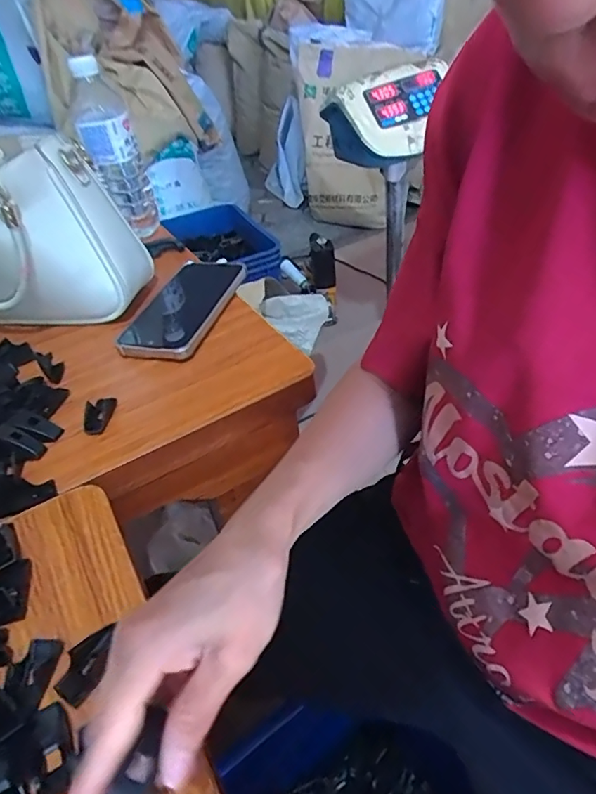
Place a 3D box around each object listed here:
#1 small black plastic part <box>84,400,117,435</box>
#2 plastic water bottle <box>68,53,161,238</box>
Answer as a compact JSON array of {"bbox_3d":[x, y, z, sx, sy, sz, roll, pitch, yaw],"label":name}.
[{"bbox_3d":[-0.172,0.014,0.437,0.022,0.011,0.042,0,42,8],"label":"small black plastic part"},{"bbox_3d":[-0.236,-0.313,0.657,0.062,0.209,0.063,-13,41,-7],"label":"plastic water bottle"}]

